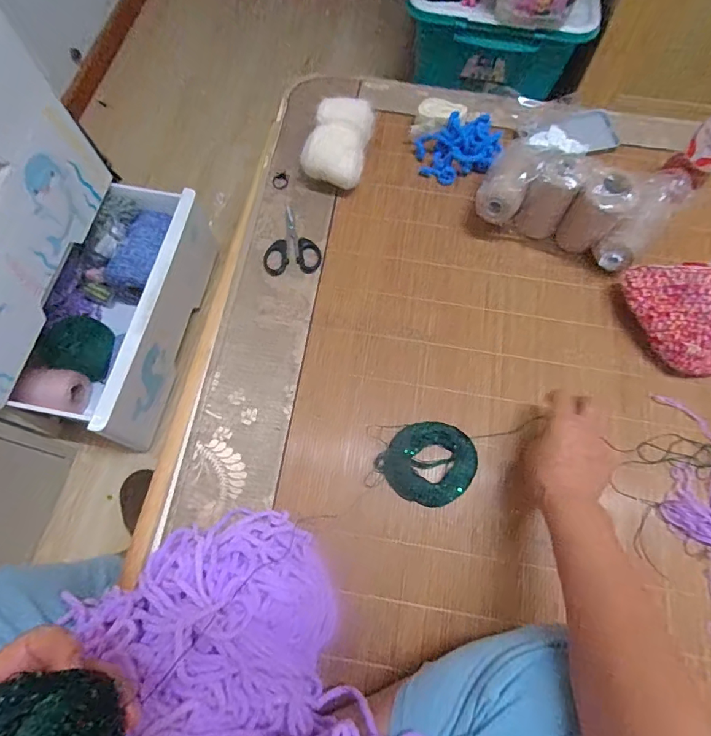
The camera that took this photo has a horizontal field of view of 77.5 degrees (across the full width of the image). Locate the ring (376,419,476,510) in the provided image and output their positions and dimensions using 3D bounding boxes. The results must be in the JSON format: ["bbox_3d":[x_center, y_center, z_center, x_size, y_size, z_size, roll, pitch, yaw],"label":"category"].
[{"bbox_3d":[0.085,0.108,0.507,0.095,0.013,0.095,0,70,0],"label":"ring"}]

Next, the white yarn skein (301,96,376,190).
[{"bbox_3d":[-0.024,-0.316,0.632,0.080,0.073,0.117,15,70,6],"label":"white yarn skein"}]

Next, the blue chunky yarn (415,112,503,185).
[{"bbox_3d":[0.158,-0.325,0.657,0.128,0.039,0.090,-22,71,-8],"label":"blue chunky yarn"}]

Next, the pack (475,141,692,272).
[{"bbox_3d":[0.273,-0.201,0.568,0.224,0.117,0.084,23,71,8],"label":"pack"}]

